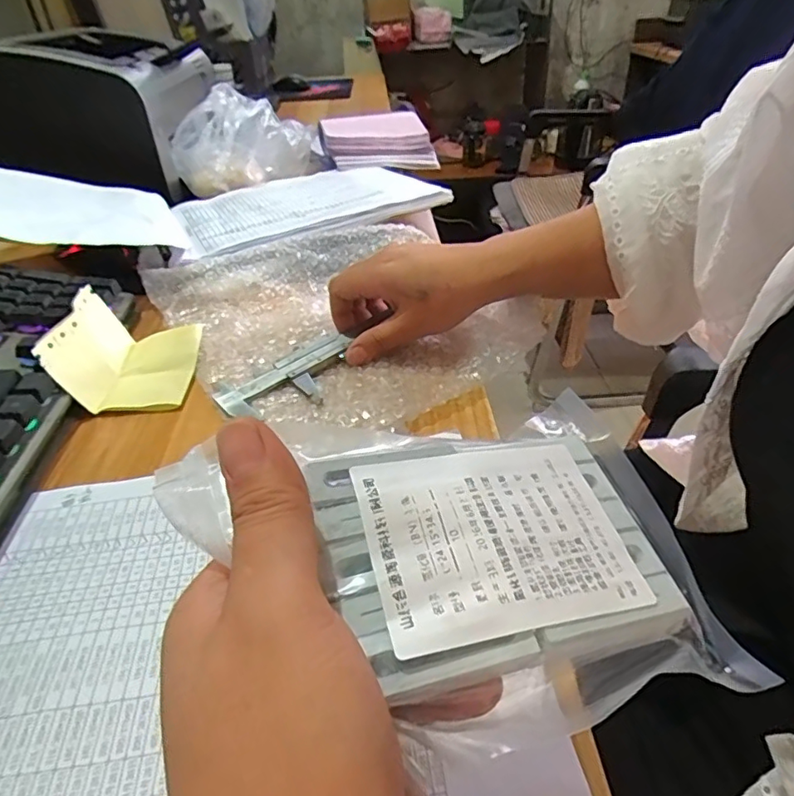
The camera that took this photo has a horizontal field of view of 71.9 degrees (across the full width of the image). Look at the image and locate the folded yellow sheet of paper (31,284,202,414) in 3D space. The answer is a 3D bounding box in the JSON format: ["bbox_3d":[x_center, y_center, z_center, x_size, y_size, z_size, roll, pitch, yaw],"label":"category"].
[{"bbox_3d":[-0.195,-0.040,0.401,0.077,0.054,0.091,-4,39,0],"label":"folded yellow sheet of paper"}]

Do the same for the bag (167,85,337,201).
[{"bbox_3d":[-0.200,-0.361,0.735,0.200,0.090,0.155,-12,38,-12],"label":"bag"}]

